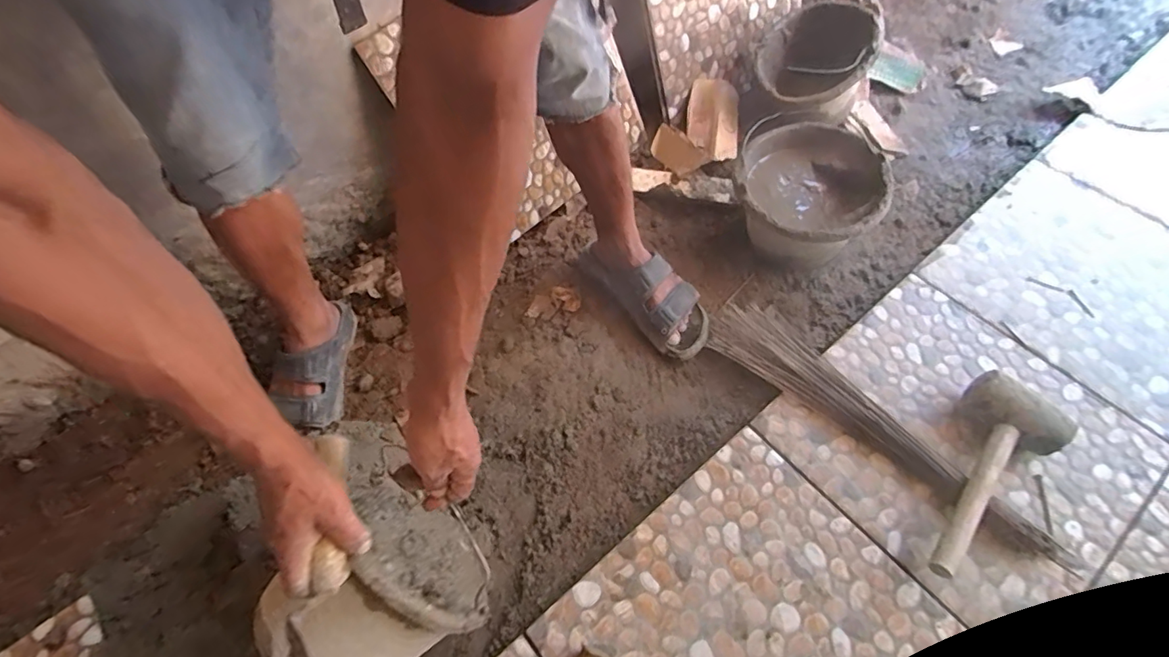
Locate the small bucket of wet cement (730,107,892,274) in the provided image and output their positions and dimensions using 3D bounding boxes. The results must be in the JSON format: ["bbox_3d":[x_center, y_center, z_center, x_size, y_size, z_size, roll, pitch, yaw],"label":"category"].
[{"bbox_3d":[0.368,-0.221,0.892,0.224,0.148,0.270,16,63,13],"label":"small bucket of wet cement"}]

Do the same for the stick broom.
[{"bbox_3d":[0.416,0.117,0.738,0.518,0.038,0.105,35,67,22],"label":"stick broom"}]

